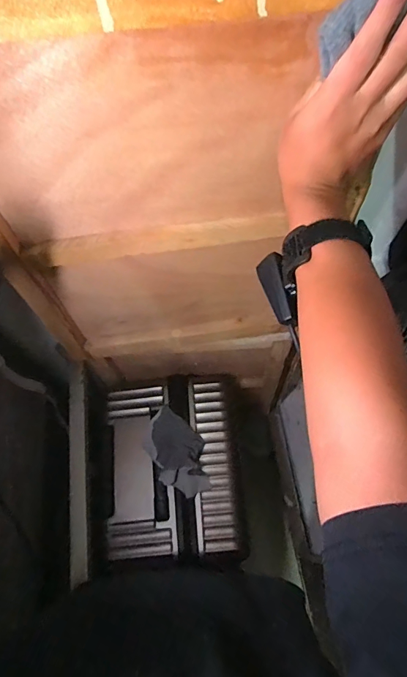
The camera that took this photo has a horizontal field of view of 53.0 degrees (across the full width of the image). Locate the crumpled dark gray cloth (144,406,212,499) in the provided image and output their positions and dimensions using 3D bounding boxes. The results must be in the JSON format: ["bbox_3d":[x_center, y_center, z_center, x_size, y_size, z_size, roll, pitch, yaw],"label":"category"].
[{"bbox_3d":[-0.052,0.223,0.807,0.100,0.024,0.177,-27,66,-10],"label":"crumpled dark gray cloth"}]

